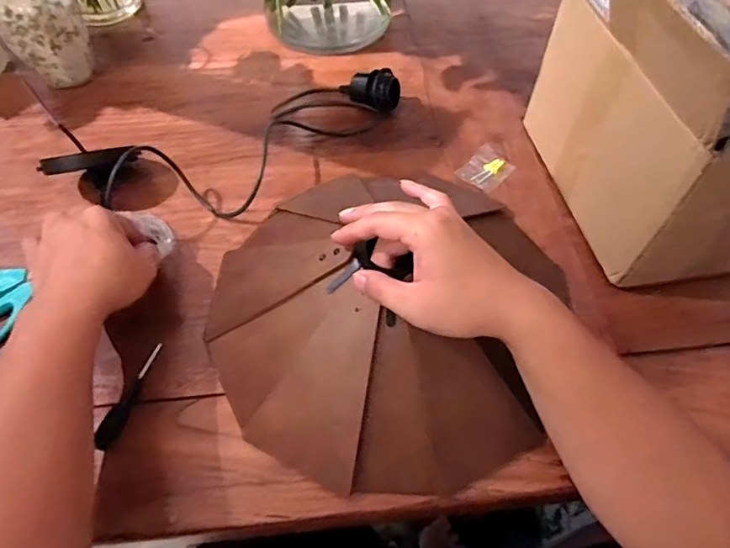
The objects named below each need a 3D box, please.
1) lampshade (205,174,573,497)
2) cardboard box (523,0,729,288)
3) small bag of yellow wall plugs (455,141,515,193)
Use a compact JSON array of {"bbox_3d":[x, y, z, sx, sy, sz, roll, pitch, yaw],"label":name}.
[{"bbox_3d":[0.018,0.007,0.452,0.310,0.092,0.327,20,60,13],"label":"lampshade"},{"bbox_3d":[0.293,-0.168,0.459,0.195,0.238,0.264,-9,58,-5],"label":"cardboard box"},{"bbox_3d":[0.144,-0.126,0.588,0.047,0.015,0.058,39,66,23],"label":"small bag of yellow wall plugs"}]

